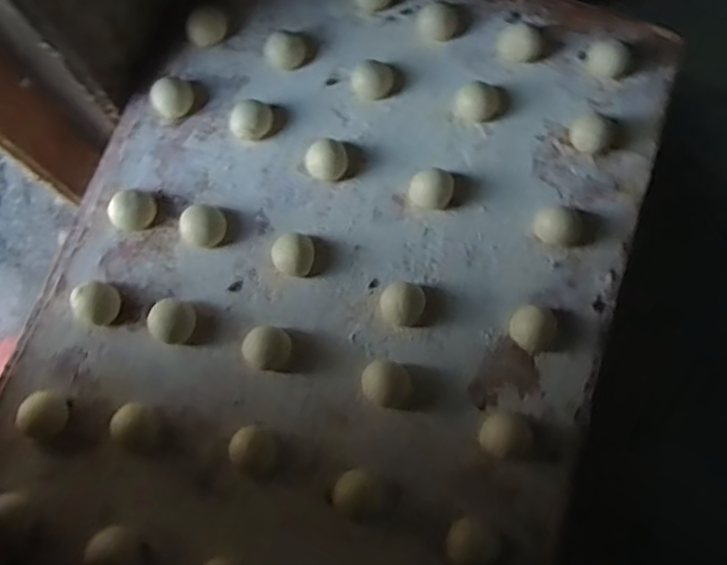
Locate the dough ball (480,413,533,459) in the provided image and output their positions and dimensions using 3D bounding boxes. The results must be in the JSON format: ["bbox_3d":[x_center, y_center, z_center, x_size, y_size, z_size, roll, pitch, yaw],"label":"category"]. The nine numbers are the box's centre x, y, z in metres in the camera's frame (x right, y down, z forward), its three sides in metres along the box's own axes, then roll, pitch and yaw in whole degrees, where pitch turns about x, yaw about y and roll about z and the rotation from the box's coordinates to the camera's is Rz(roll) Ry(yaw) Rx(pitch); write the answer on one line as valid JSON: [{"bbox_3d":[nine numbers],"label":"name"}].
[{"bbox_3d":[0.104,0.113,0.472,0.036,0.020,0.030,11,77,4],"label":"dough ball"}]

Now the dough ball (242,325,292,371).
[{"bbox_3d":[-0.072,0.050,0.484,0.035,0.025,0.031,9,76,4],"label":"dough ball"}]

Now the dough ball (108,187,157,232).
[{"bbox_3d":[-0.182,-0.057,0.512,0.031,0.019,0.033,0,76,1],"label":"dough ball"}]

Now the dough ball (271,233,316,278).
[{"bbox_3d":[-0.054,-0.020,0.502,0.032,0.020,0.030,0,76,1],"label":"dough ball"}]

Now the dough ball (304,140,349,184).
[{"bbox_3d":[-0.029,-0.097,0.519,0.034,0.021,0.028,-7,76,0],"label":"dough ball"}]

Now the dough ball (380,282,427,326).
[{"bbox_3d":[0.029,0.016,0.493,0.033,0.022,0.030,0,76,1],"label":"dough ball"}]

